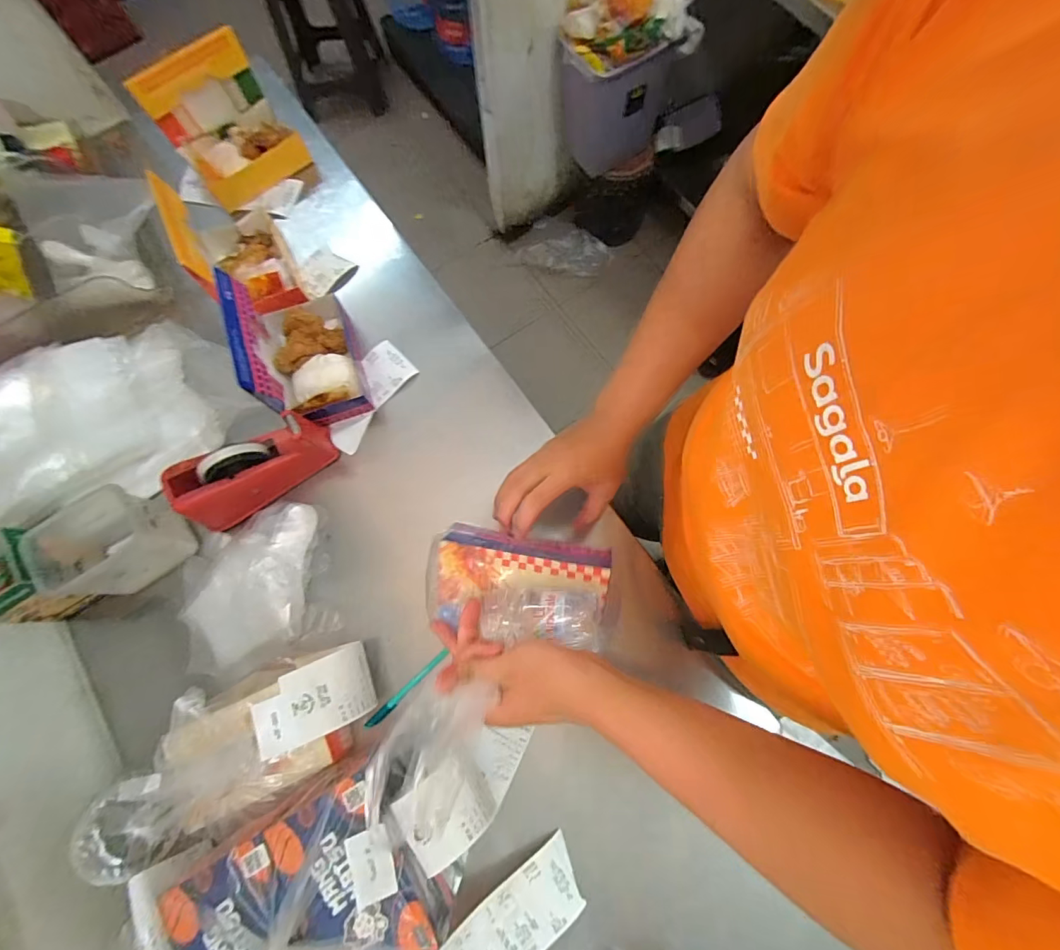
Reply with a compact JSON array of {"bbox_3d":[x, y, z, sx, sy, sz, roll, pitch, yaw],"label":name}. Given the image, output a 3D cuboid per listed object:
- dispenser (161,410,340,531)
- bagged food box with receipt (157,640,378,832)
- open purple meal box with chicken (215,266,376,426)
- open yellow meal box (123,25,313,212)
[{"bbox_3d":[-0.367,-0.012,0.627,0.190,0.096,0.076,-31,76,-8],"label":"dispenser"},{"bbox_3d":[-0.296,0.293,0.539,0.227,0.094,0.134,-21,75,-5],"label":"bagged food box with receipt"},{"bbox_3d":[-0.316,-0.182,0.648,0.120,0.144,0.184,-18,75,-5],"label":"open purple meal box with chicken"},{"bbox_3d":[-0.479,-0.557,0.747,0.174,0.146,0.120,-39,77,-10],"label":"open yellow meal box"}]

